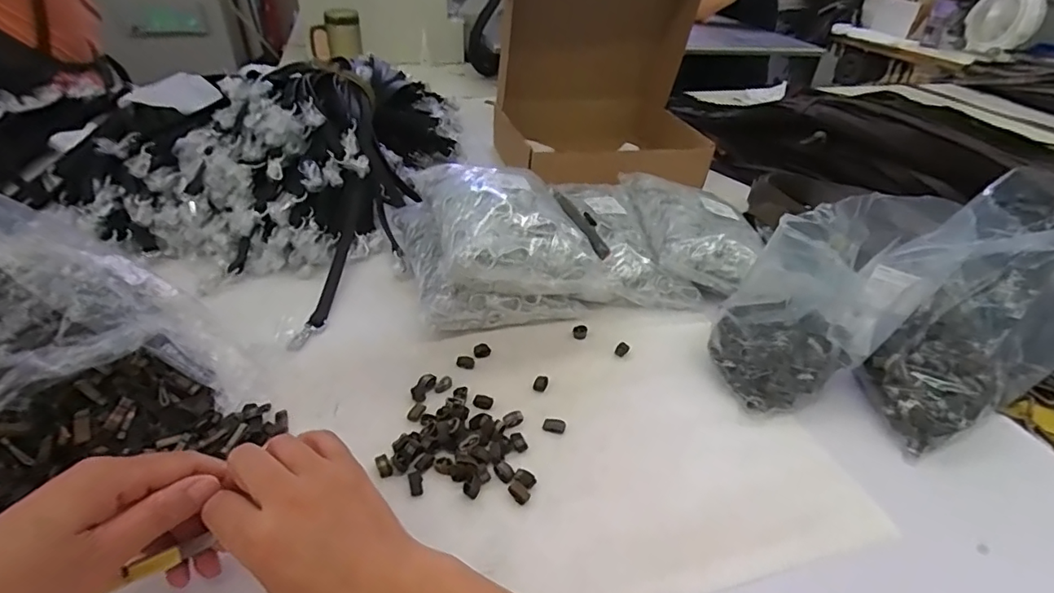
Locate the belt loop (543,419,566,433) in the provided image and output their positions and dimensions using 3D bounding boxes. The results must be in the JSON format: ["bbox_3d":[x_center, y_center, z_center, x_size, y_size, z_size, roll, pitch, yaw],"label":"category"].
[{"bbox_3d":[0.025,0.117,0.487,0.020,0.008,0.011,6,37,4],"label":"belt loop"}]

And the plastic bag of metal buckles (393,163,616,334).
[{"bbox_3d":[-0.038,-0.078,0.641,0.208,0.124,0.251,-10,39,-16],"label":"plastic bag of metal buckles"}]

